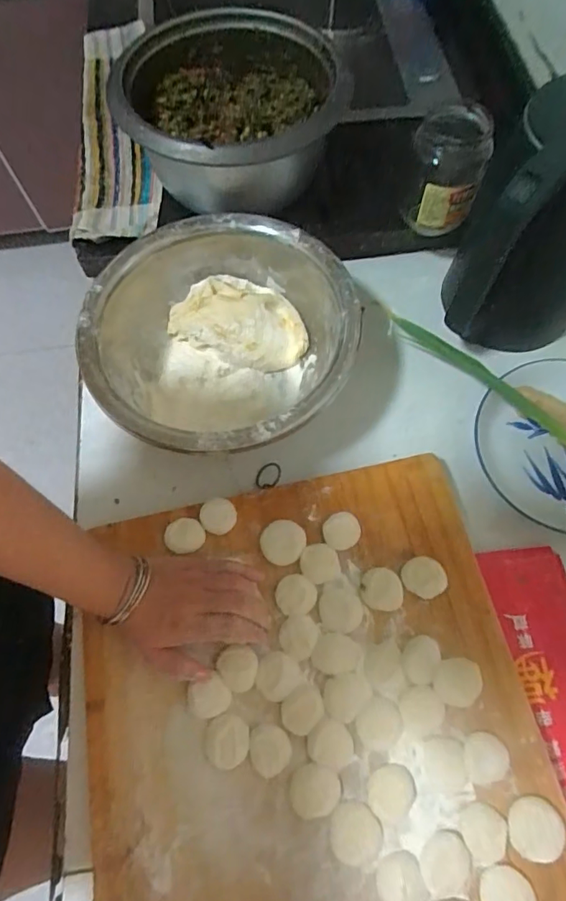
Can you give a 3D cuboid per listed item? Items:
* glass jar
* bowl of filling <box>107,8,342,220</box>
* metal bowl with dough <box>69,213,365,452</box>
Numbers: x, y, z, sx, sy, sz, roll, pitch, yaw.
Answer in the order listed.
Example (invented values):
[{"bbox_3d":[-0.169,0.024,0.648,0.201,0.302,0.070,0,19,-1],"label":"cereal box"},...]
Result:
[{"bbox_3d":[0.172,-0.297,0.533,0.071,0.105,0.071,-1,68,1],"label":"glass jar"},{"bbox_3d":[-0.060,-0.375,0.556,0.219,0.106,0.233,-1,68,1],"label":"bowl of filling"},{"bbox_3d":[-0.064,-0.110,0.524,0.260,0.107,0.258,-1,68,1],"label":"metal bowl with dough"}]

